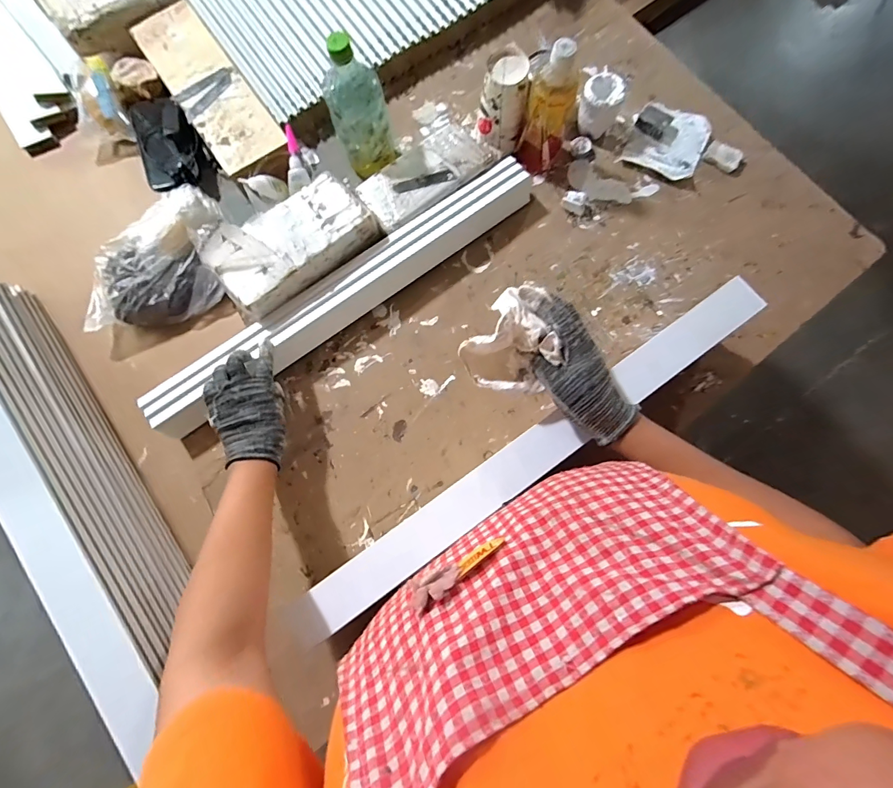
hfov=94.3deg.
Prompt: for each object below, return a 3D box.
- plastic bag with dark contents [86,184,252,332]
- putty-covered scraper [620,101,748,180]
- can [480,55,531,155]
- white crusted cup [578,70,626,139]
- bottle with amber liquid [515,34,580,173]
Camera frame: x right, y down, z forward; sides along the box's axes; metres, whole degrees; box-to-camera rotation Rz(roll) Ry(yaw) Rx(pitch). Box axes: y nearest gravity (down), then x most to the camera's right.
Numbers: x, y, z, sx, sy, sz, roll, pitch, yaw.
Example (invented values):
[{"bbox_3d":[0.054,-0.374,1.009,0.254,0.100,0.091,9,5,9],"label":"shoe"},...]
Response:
[{"bbox_3d":[-0.423,-0.184,0.627,0.253,0.067,0.145,-44,82,-8],"label":"plastic bag with dark contents"},{"bbox_3d":[0.391,-0.404,0.681,0.173,0.026,0.111,25,80,5],"label":"putty-covered scraper"},{"bbox_3d":[0.089,-0.445,0.650,0.066,0.124,0.063,0,79,0],"label":"can"},{"bbox_3d":[0.246,-0.463,0.670,0.060,0.076,0.063,0,79,0],"label":"white crusted cup"},{"bbox_3d":[0.150,-0.413,0.611,0.069,0.184,0.051,19,79,4],"label":"bottle with amber liquid"}]

